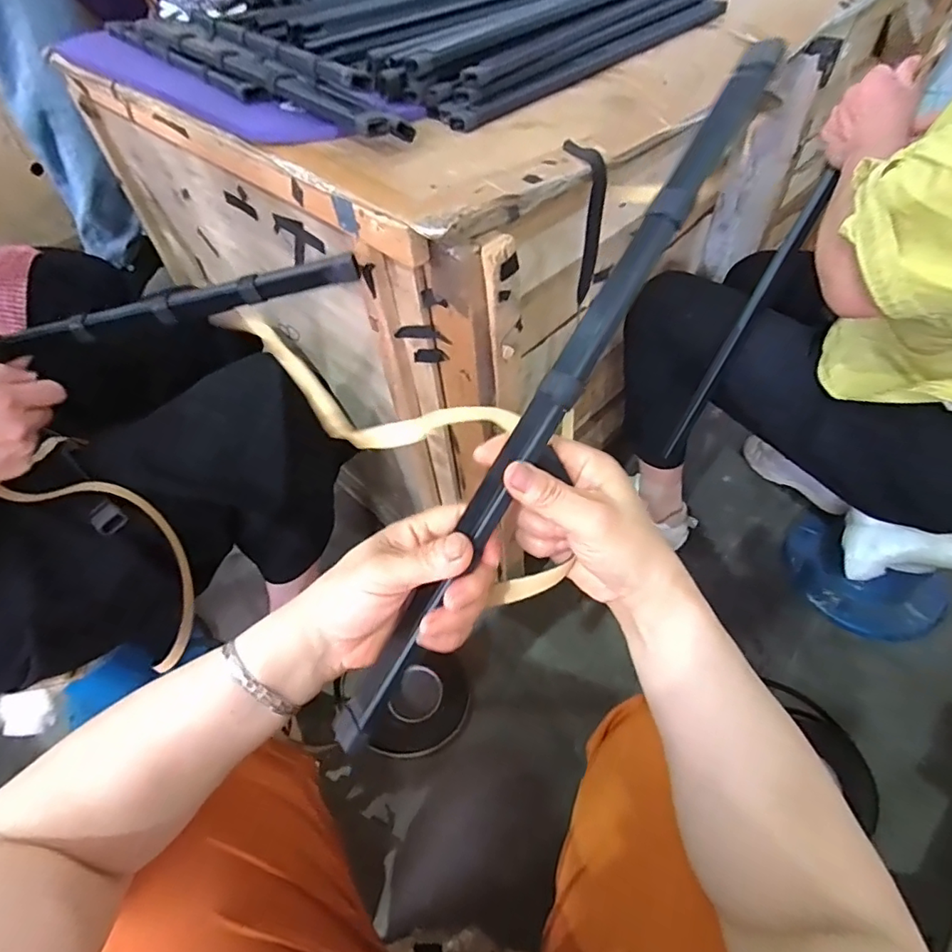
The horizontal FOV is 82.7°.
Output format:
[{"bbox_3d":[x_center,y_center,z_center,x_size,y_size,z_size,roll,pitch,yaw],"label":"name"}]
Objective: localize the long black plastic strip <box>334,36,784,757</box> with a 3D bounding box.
[{"bbox_3d":[0.040,-0.039,0.297,0.023,0.012,0.433,32,92,26],"label":"long black plastic strip"}]

